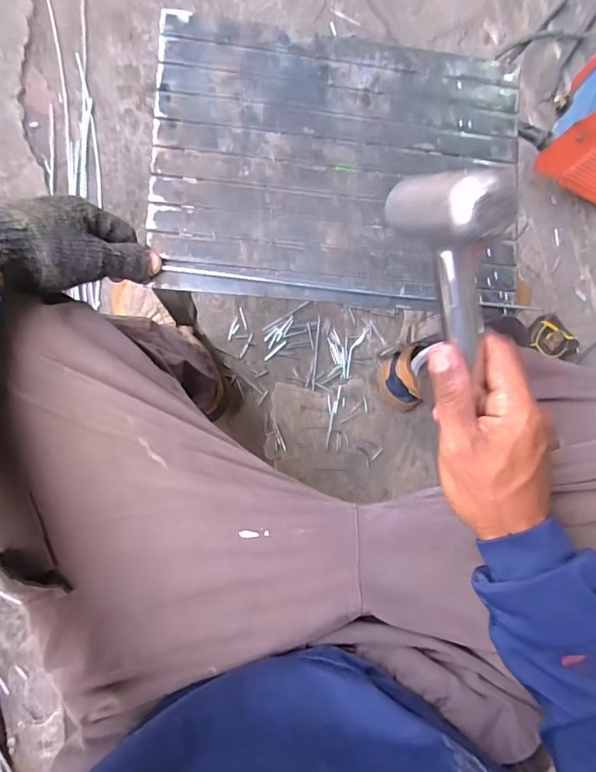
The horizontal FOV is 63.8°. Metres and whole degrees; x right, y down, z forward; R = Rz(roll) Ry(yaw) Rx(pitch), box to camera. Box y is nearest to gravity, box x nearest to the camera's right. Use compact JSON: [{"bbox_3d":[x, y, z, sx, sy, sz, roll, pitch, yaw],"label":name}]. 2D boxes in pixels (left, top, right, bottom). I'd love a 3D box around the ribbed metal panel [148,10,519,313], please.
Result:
[{"bbox_3d":[0.042,-0.202,0.444,0.337,0.010,0.248,3,87,-9],"label":"ribbed metal panel"}]

